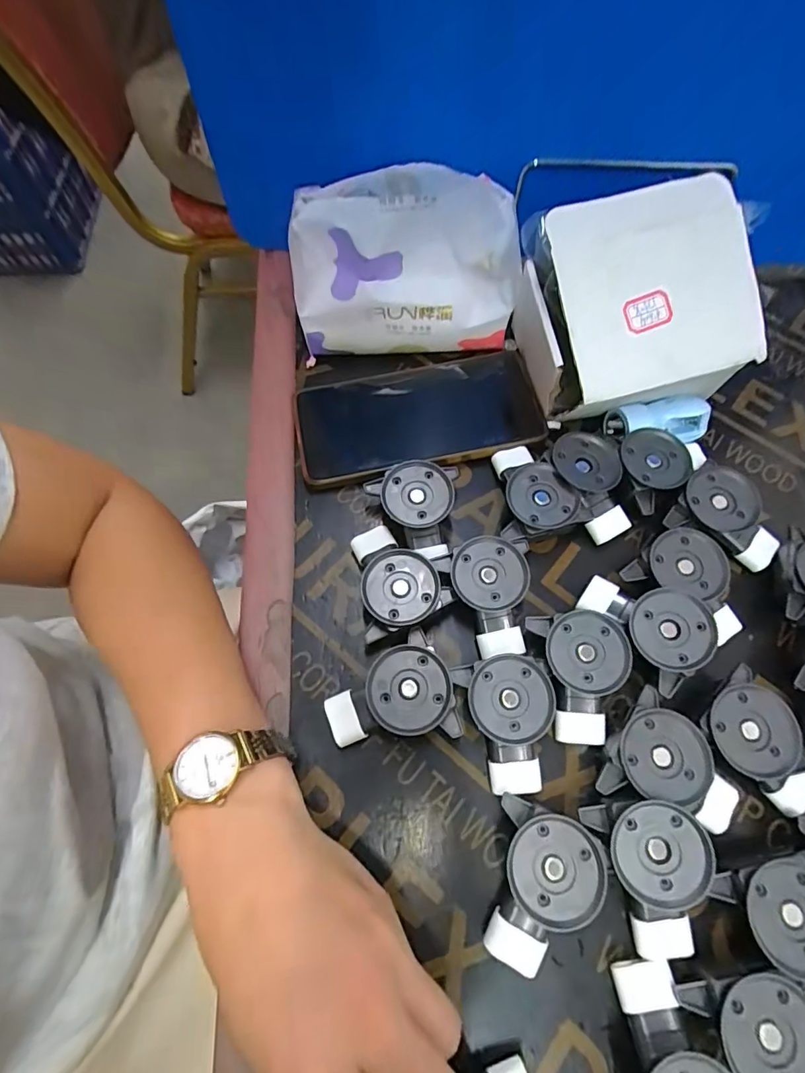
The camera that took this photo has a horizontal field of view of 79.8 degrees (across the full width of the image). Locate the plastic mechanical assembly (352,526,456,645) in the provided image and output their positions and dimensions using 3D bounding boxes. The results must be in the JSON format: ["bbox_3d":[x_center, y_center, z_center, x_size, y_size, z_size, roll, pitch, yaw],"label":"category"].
[{"bbox_3d":[-0.004,0.023,0.281,0.048,0.030,0.064,-16,69,-7],"label":"plastic mechanical assembly"}]

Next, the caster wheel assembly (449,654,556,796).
[{"bbox_3d":[0.056,0.097,0.250,0.044,0.028,0.064,-12,68,-6],"label":"caster wheel assembly"}]

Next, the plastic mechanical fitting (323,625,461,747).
[{"bbox_3d":[-0.007,0.087,0.253,0.064,0.030,0.053,-23,70,-10],"label":"plastic mechanical fitting"}]

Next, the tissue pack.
[{"bbox_3d":[0.002,-0.181,0.320,0.142,0.093,0.063,-2,67,-2],"label":"tissue pack"}]

